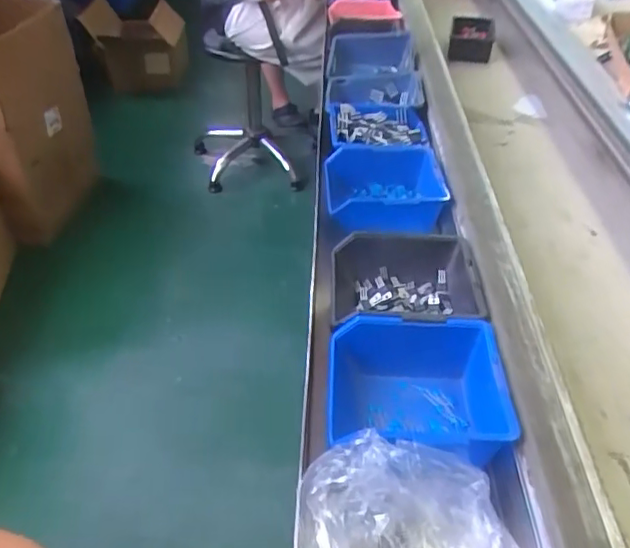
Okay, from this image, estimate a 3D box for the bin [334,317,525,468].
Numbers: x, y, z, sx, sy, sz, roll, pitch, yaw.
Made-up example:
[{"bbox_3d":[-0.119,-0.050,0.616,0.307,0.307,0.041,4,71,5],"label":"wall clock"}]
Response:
[{"bbox_3d":[0.079,0.113,0.491,0.136,0.104,0.118,2,41,2],"label":"bin"}]

